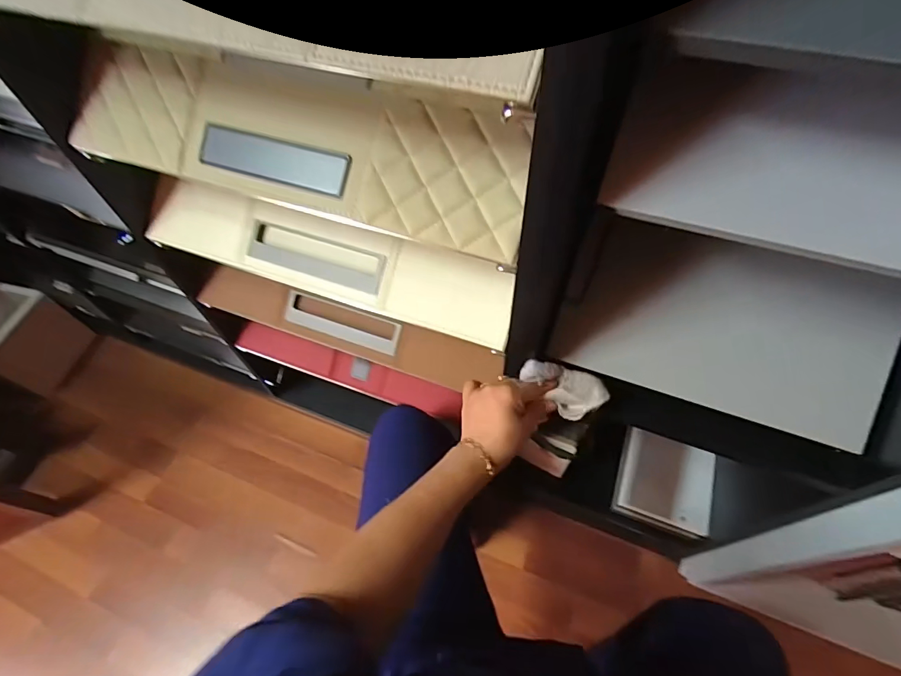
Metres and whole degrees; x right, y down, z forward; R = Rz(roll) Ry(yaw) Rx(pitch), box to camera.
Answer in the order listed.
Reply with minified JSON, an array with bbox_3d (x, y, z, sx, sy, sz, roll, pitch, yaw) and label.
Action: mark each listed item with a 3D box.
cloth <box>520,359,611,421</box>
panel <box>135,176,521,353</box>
[{"bbox_3d":[0.133,0.051,0.521,0.092,0.044,0.055,34,66,23],"label":"cloth"},{"bbox_3d":[-0.166,-0.104,0.591,0.503,0.024,0.132,17,104,9],"label":"panel"}]

